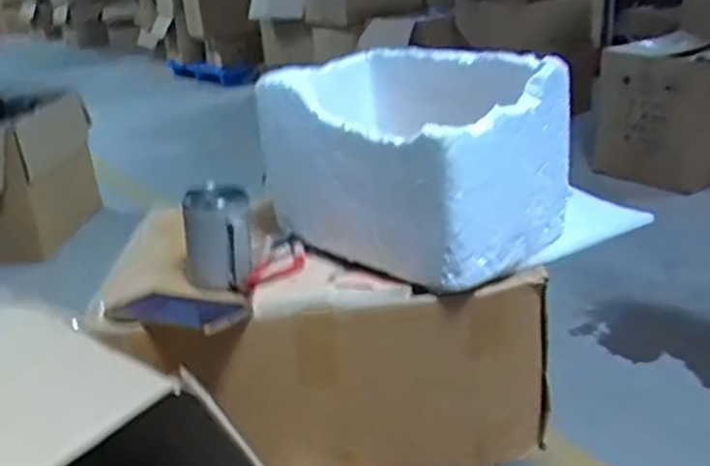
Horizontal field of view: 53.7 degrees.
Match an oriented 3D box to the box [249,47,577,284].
[{"bbox_3d":[0.058,-0.111,0.940,0.401,0.205,0.251,23,37,38],"label":"box"}]

